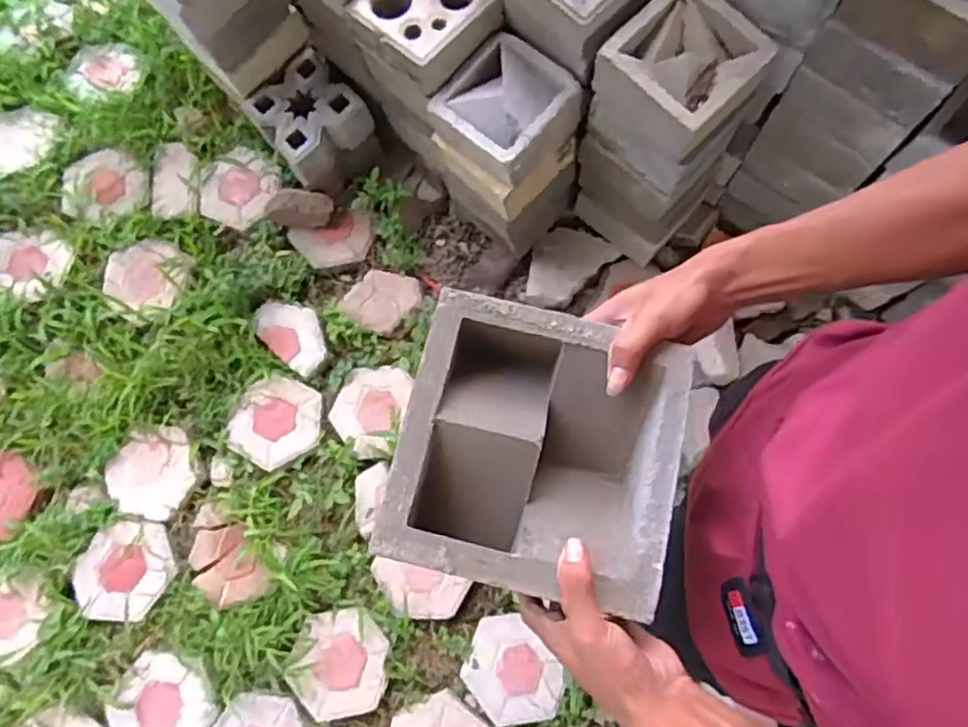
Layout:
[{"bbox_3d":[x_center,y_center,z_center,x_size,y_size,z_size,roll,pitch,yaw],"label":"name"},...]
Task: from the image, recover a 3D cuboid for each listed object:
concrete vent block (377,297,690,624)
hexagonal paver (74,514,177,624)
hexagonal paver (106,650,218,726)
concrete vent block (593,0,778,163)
[{"bbox_3d":[0.040,0.066,0.514,0.194,0.071,0.195,13,74,4],"label":"concrete vent block"},{"bbox_3d":[-0.746,0.425,1.419,0.196,0.034,0.200,11,77,5],"label":"hexagonal paver"},{"bbox_3d":[-0.640,0.685,1.355,0.187,0.028,0.191,35,80,10],"label":"hexagonal paver"},{"bbox_3d":[0.330,-0.488,1.127,0.205,0.111,0.227,42,82,11],"label":"concrete vent block"}]

